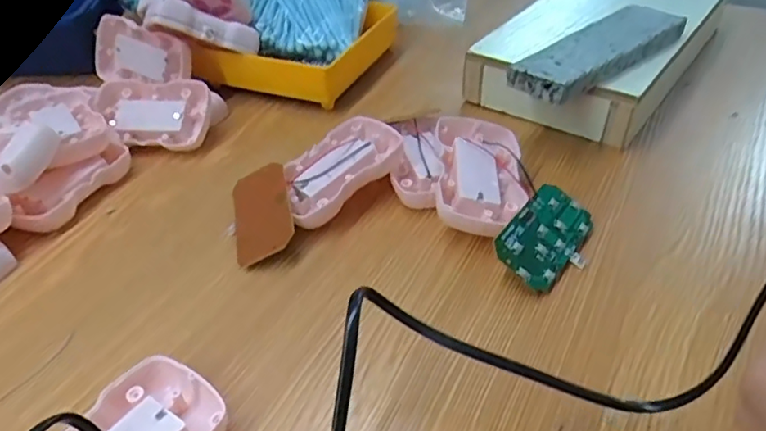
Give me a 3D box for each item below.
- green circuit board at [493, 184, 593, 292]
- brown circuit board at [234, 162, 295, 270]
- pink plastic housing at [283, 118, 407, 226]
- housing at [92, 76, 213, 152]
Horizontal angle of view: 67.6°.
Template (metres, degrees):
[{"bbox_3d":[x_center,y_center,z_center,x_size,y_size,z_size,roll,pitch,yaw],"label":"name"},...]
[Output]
[{"bbox_3d":[0.093,0.012,0.323,0.042,0.004,0.069,43,56,10],"label":"green circuit board"},{"bbox_3d":[-0.074,-0.002,0.348,0.037,0.004,0.069,-25,50,9],"label":"brown circuit board"},{"bbox_3d":[-0.029,-0.028,0.370,0.055,0.017,0.087,27,61,32],"label":"pink plastic housing"},{"bbox_3d":[-0.174,-0.075,0.434,0.086,0.018,0.055,1,69,2],"label":"housing"}]

